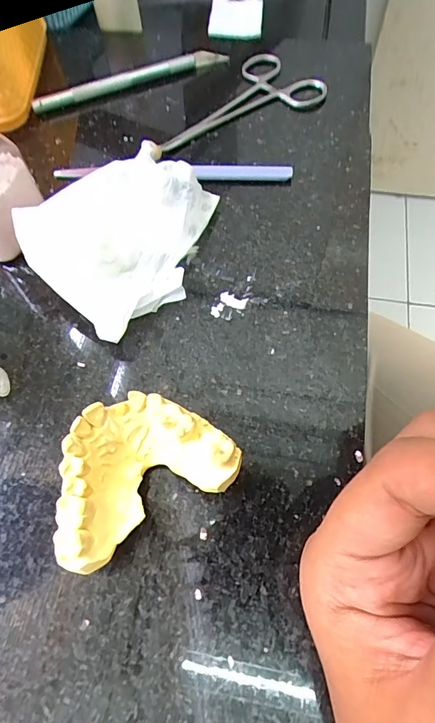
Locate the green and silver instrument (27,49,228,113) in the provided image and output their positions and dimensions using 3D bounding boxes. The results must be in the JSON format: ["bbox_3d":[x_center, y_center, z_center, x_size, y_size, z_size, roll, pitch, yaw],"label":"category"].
[{"bbox_3d":[-0.058,-0.192,0.295,0.134,0.010,0.012,-19,64,-8],"label":"green and silver instrument"}]

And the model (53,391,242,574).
[{"bbox_3d":[-0.031,0.041,0.166,0.067,0.027,0.048,-28,66,-13],"label":"model"}]

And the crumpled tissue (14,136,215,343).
[{"bbox_3d":[-0.043,-0.066,0.221,0.096,0.026,0.080,-39,69,-17],"label":"crumpled tissue"}]

